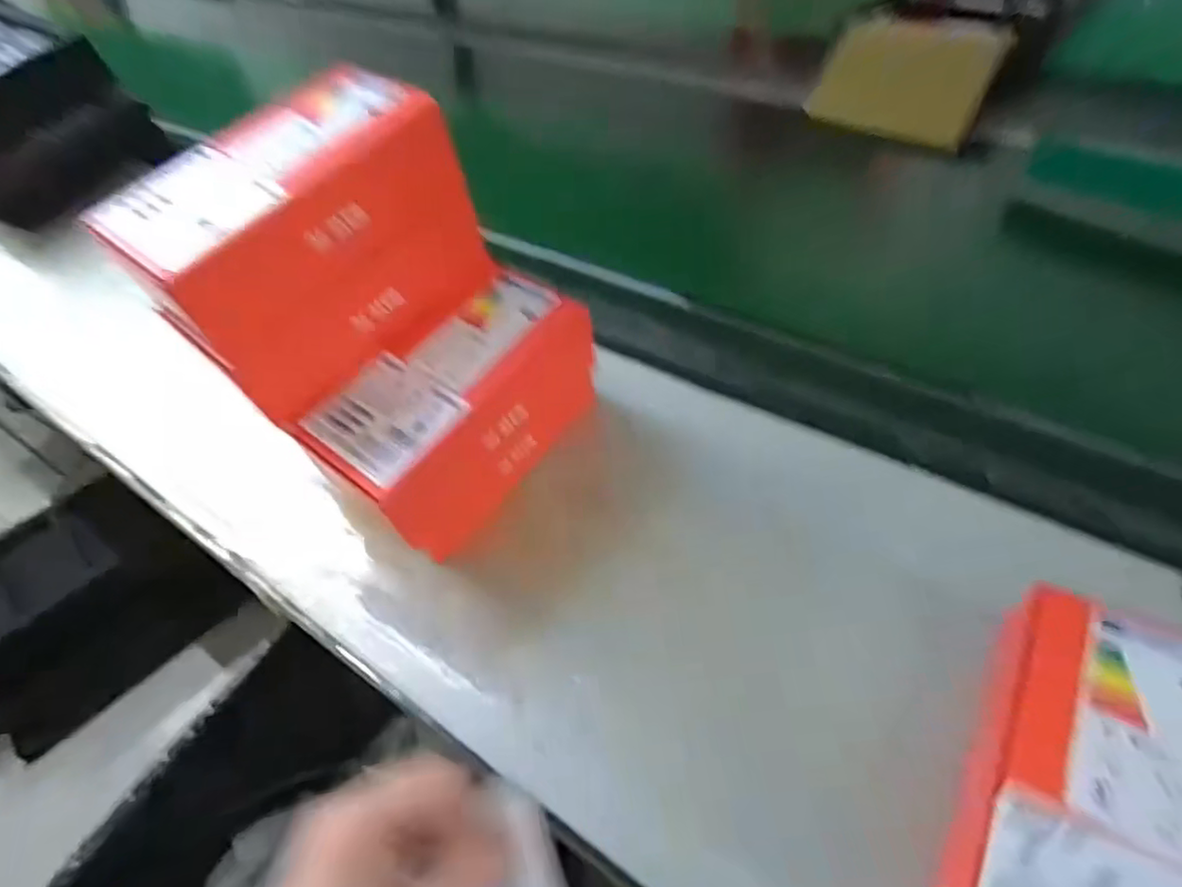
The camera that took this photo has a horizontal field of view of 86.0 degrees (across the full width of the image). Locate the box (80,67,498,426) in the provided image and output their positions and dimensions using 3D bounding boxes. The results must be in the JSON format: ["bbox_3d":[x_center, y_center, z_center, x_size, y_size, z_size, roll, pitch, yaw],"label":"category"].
[{"bbox_3d":[-0.169,-0.118,0.385,0.190,0.124,0.093,-35,55,-21],"label":"box"}]

